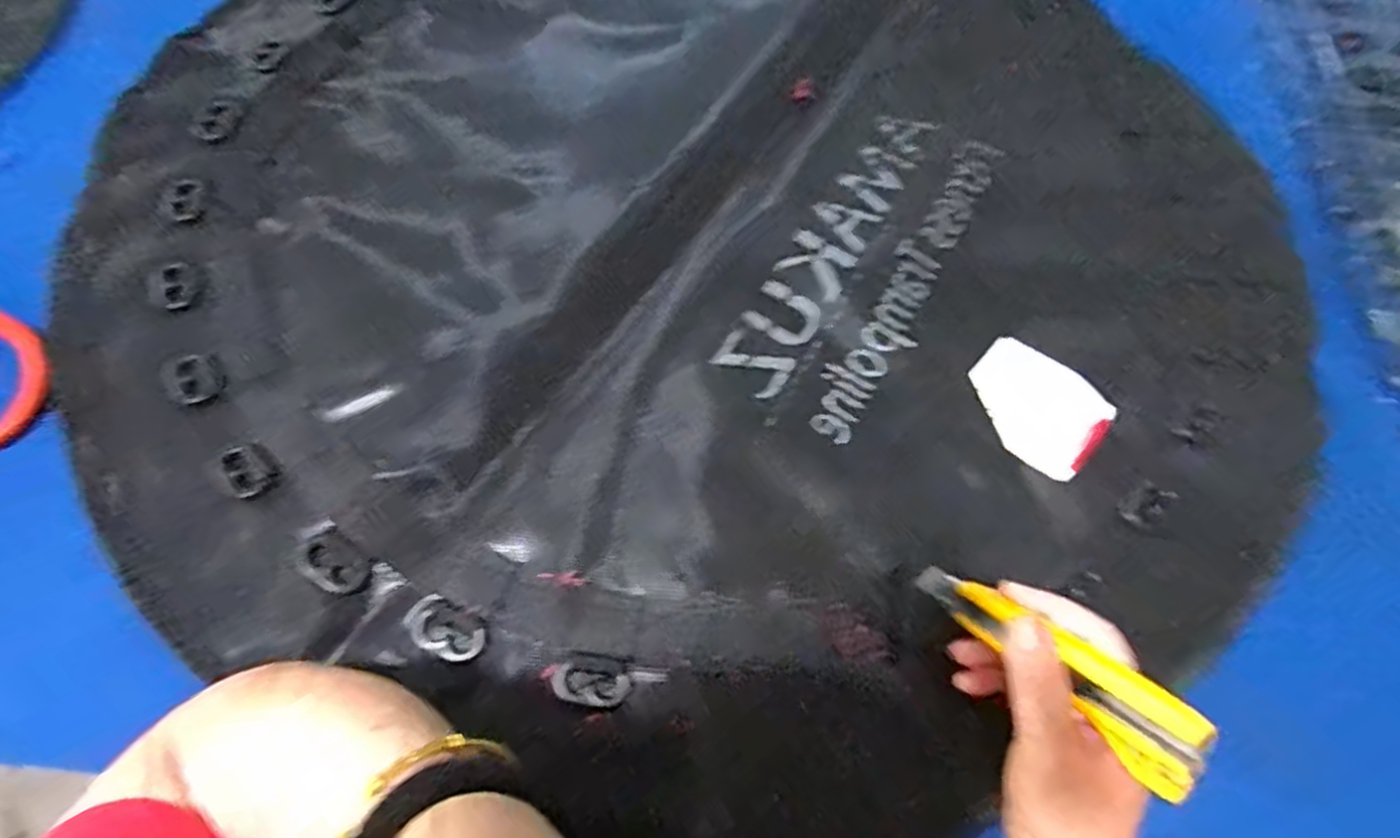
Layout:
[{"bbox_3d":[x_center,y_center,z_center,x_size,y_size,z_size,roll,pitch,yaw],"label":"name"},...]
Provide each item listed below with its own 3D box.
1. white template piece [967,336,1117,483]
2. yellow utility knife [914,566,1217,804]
[{"bbox_3d":[0.234,-0.010,0.506,0.095,0.006,0.086,42,67,15],"label":"white template piece"},{"bbox_3d":[0.175,0.122,0.372,0.028,0.034,0.156,-29,32,-16],"label":"yellow utility knife"}]

